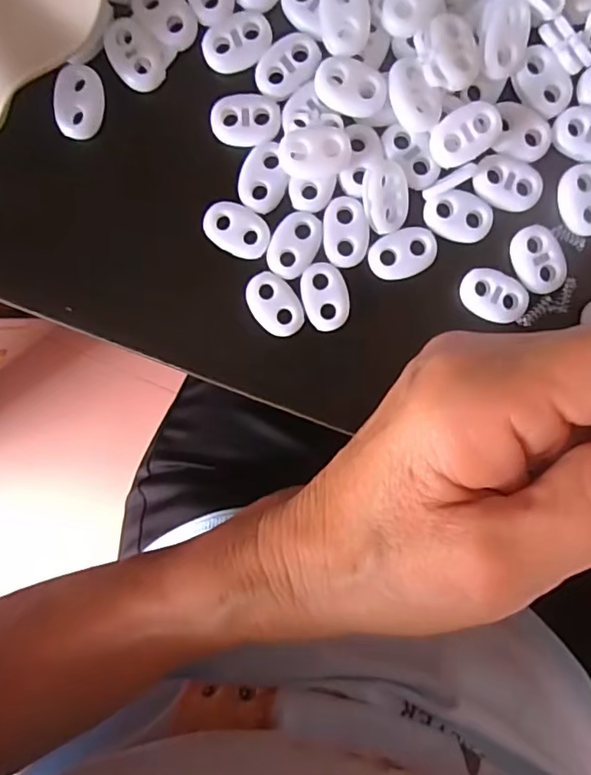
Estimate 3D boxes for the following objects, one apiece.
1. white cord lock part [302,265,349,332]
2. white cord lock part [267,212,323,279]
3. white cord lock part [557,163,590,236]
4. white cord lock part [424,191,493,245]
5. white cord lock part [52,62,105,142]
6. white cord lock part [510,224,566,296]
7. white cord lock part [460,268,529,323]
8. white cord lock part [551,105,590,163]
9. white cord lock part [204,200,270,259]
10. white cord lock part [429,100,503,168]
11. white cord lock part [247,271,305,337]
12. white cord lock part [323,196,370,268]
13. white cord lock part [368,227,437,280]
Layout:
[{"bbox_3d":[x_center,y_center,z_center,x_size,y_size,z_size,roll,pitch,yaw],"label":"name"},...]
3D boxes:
[{"bbox_3d":[0.010,-0.030,0.188,0.015,0.004,0.022,-13,97,4],"label":"white cord lock part"},{"bbox_3d":[0.000,-0.047,0.186,0.015,0.004,0.022,34,98,-2],"label":"white cord lock part"},{"bbox_3d":[0.094,-0.061,0.182,0.015,0.004,0.022,-16,97,4],"label":"white cord lock part"},{"bbox_3d":[0.053,-0.056,0.184,0.022,0.004,0.015,15,98,0],"label":"white cord lock part"},{"bbox_3d":[-0.071,-0.094,0.186,0.014,0.006,0.022,11,98,1],"label":"white cord lock part"},{"bbox_3d":[0.081,-0.042,0.185,0.016,0.004,0.022,-26,96,6],"label":"white cord lock part"},{"bbox_3d":[0.066,-0.030,0.187,0.023,0.004,0.015,25,98,-1],"label":"white cord lock part"},{"bbox_3d":[0.094,-0.081,0.180,0.022,0.004,0.016,13,98,1],"label":"white cord lock part"},{"bbox_3d":[-0.020,-0.052,0.186,0.022,0.004,0.015,28,98,-1],"label":"white cord lock part"},{"bbox_3d":[0.053,-0.079,0.178,0.022,0.008,0.015,-30,95,6],"label":"white cord lock part"},{"bbox_3d":[-0.007,-0.028,0.189,0.015,0.004,0.023,-38,94,7],"label":"white cord lock part"},{"bbox_3d":[0.017,-0.051,0.185,0.014,0.004,0.022,-1,97,3],"label":"white cord lock part"},{"bbox_3d":[0.036,-0.044,0.186,0.022,0.004,0.015,-21,96,5],"label":"white cord lock part"}]

